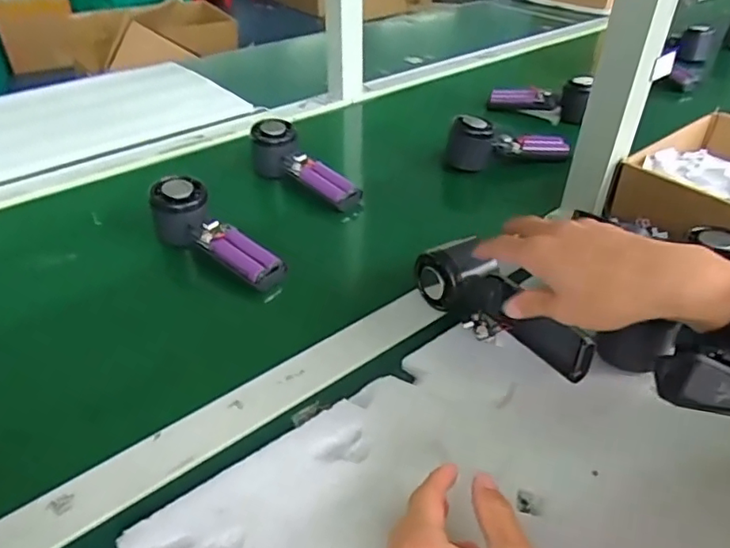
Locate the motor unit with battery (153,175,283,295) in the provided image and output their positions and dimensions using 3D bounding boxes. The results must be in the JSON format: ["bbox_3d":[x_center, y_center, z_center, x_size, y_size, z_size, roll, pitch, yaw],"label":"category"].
[{"bbox_3d":[-0.150,-0.036,0.555,0.165,0.045,0.056,35,47,16],"label":"motor unit with battery"}]

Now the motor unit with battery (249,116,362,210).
[{"bbox_3d":[-0.073,-0.123,0.671,0.163,0.062,0.050,38,48,19],"label":"motor unit with battery"}]

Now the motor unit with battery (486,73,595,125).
[{"bbox_3d":[0.261,-0.267,0.855,0.138,0.079,0.041,15,41,17],"label":"motor unit with battery"}]

